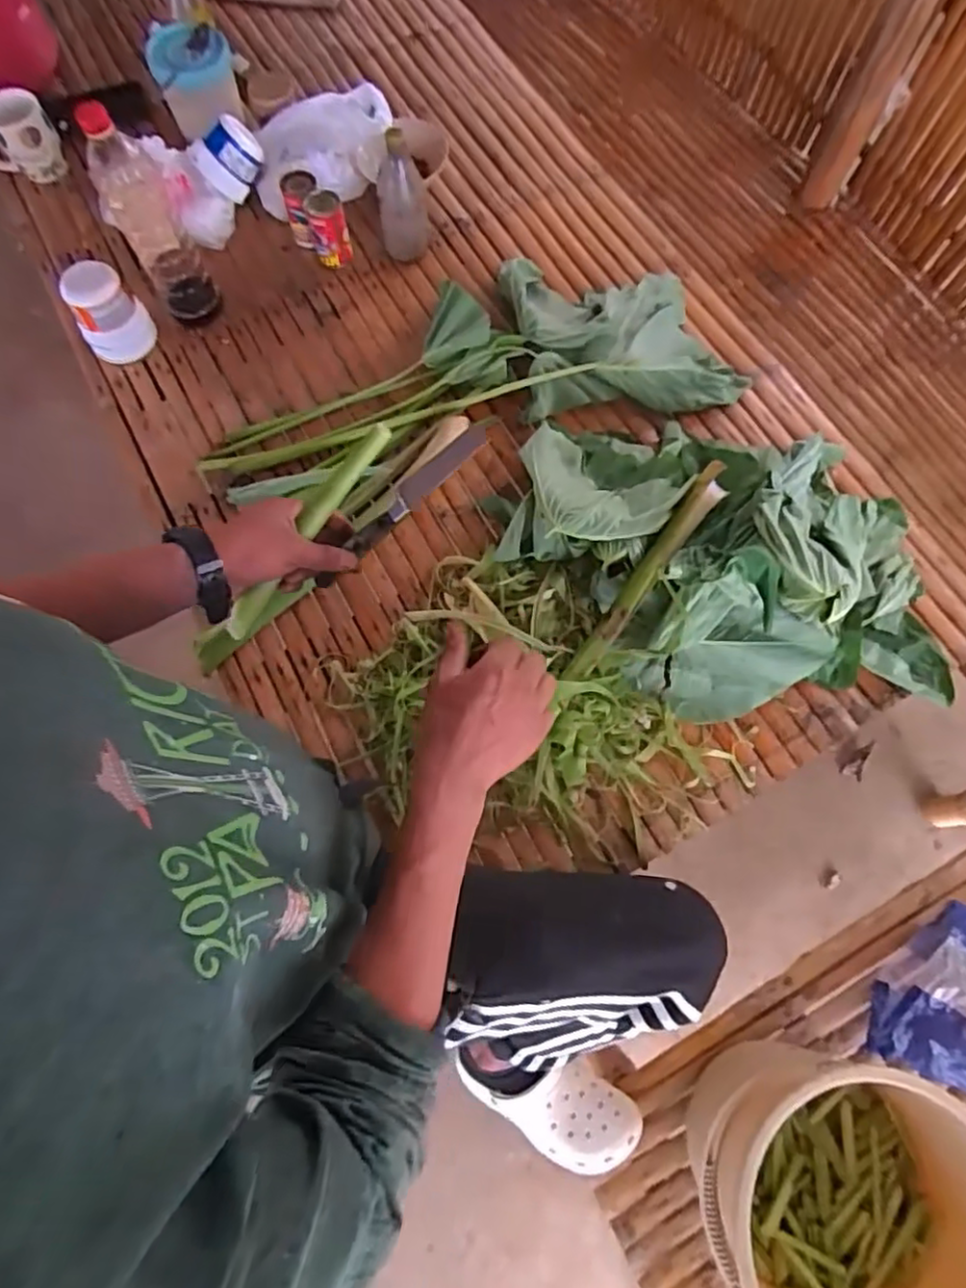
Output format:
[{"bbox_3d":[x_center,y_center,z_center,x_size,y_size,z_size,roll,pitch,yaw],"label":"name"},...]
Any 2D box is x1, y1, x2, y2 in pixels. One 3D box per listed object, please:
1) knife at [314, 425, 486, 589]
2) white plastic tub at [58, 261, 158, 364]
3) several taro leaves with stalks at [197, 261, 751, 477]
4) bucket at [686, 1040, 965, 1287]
[{"bbox_3d":[-0.080,-0.123,0.602,0.211,0.021,0.030,-39,73,16],"label":"knife"},{"bbox_3d":[-0.528,-0.466,0.912,0.081,0.111,0.083,0,71,1],"label":"white plastic tub"},{"bbox_3d":[-0.022,-0.408,0.911,0.736,0.067,0.294,-9,71,-1],"label":"several taro leaves with stalks"},{"bbox_3d":[0.417,0.671,0.802,0.283,0.311,0.311,0,71,1],"label":"bucket"}]

